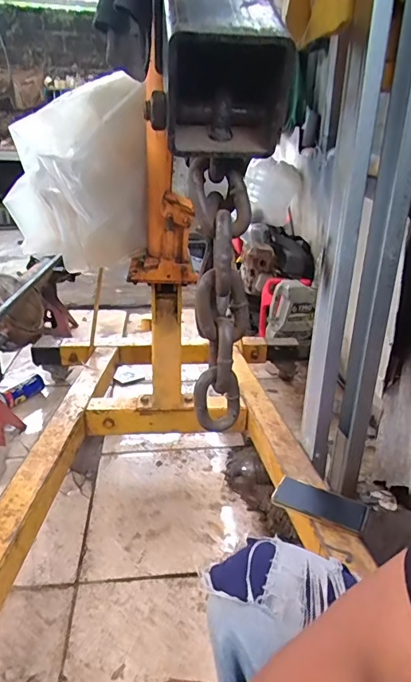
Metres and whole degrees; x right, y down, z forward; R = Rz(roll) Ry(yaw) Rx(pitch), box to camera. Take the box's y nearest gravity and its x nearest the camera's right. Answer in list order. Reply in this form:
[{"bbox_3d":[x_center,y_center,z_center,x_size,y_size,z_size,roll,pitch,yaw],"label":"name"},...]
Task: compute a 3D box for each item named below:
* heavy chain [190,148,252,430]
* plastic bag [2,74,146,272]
[{"bbox_3d":[0.008,-0.023,0.308,0.043,0.182,0.032,3,23,3],"label":"heavy chain"},{"bbox_3d":[-0.249,-0.329,0.937,0.232,0.338,0.205,-17,29,-39],"label":"plastic bag"}]

